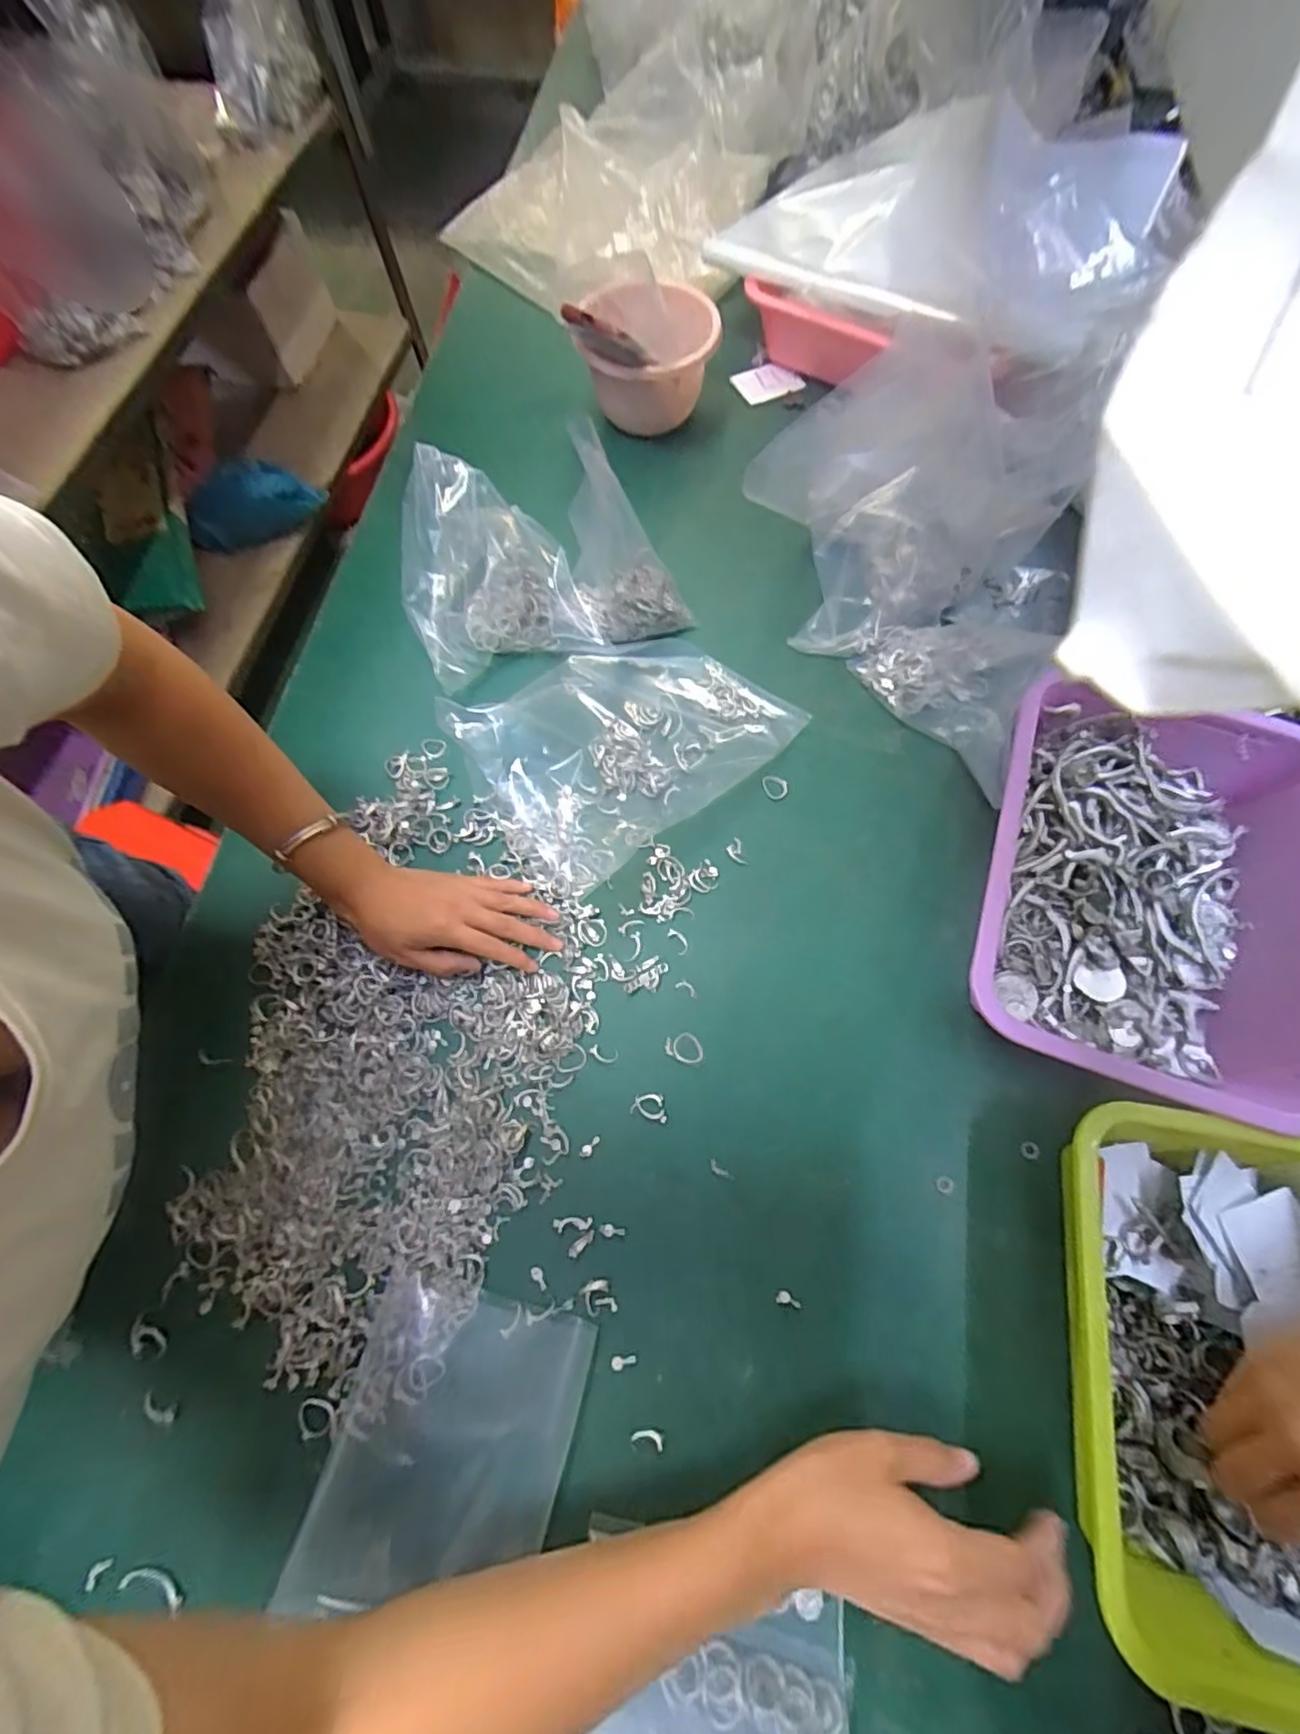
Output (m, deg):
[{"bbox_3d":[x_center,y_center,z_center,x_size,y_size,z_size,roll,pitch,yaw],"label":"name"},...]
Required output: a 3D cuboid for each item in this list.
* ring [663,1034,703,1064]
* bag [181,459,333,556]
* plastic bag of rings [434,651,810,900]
[{"bbox_3d":[0.025,0.136,0.467,0.027,0.004,0.023,-14,71,-6],"label":"ring"},{"bbox_3d":[-0.826,-0.738,1.276,0.303,0.119,0.150,-4,70,17],"label":"bag"},{"bbox_3d":[-0.017,-0.116,0.551,0.268,0.031,0.194,-29,74,-11],"label":"plastic bag of rings"}]

